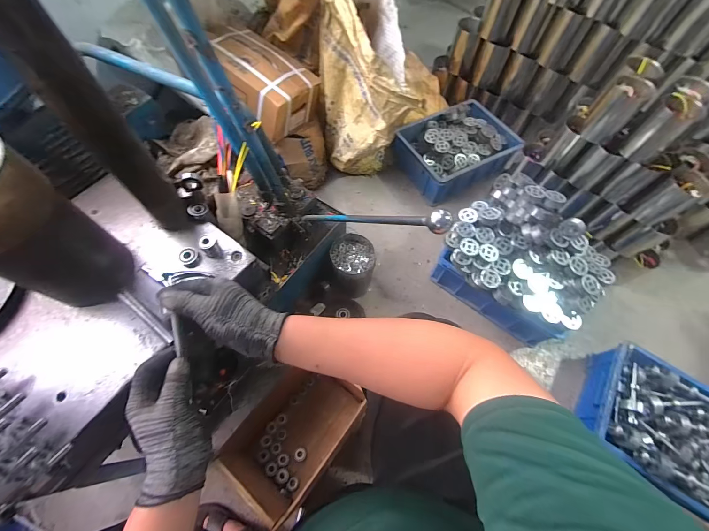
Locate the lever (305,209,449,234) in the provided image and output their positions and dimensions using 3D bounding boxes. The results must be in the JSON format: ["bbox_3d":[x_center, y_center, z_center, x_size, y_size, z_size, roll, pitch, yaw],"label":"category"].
[{"bbox_3d":[0.004,-0.074,0.497,0.025,0.379,0.025,-41,116,-19],"label":"lever"}]

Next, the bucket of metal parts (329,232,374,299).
[{"bbox_3d":[-0.006,0.006,0.934,0.124,0.182,0.134,-7,64,-5],"label":"bucket of metal parts"}]

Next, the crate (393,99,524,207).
[{"bbox_3d":[0.390,-0.450,1.211,0.430,0.149,0.309,-28,68,-15],"label":"crate"}]

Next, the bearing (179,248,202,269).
[{"bbox_3d":[-0.296,-0.014,0.561,0.032,0.023,0.033,1,64,-2],"label":"bearing"}]

